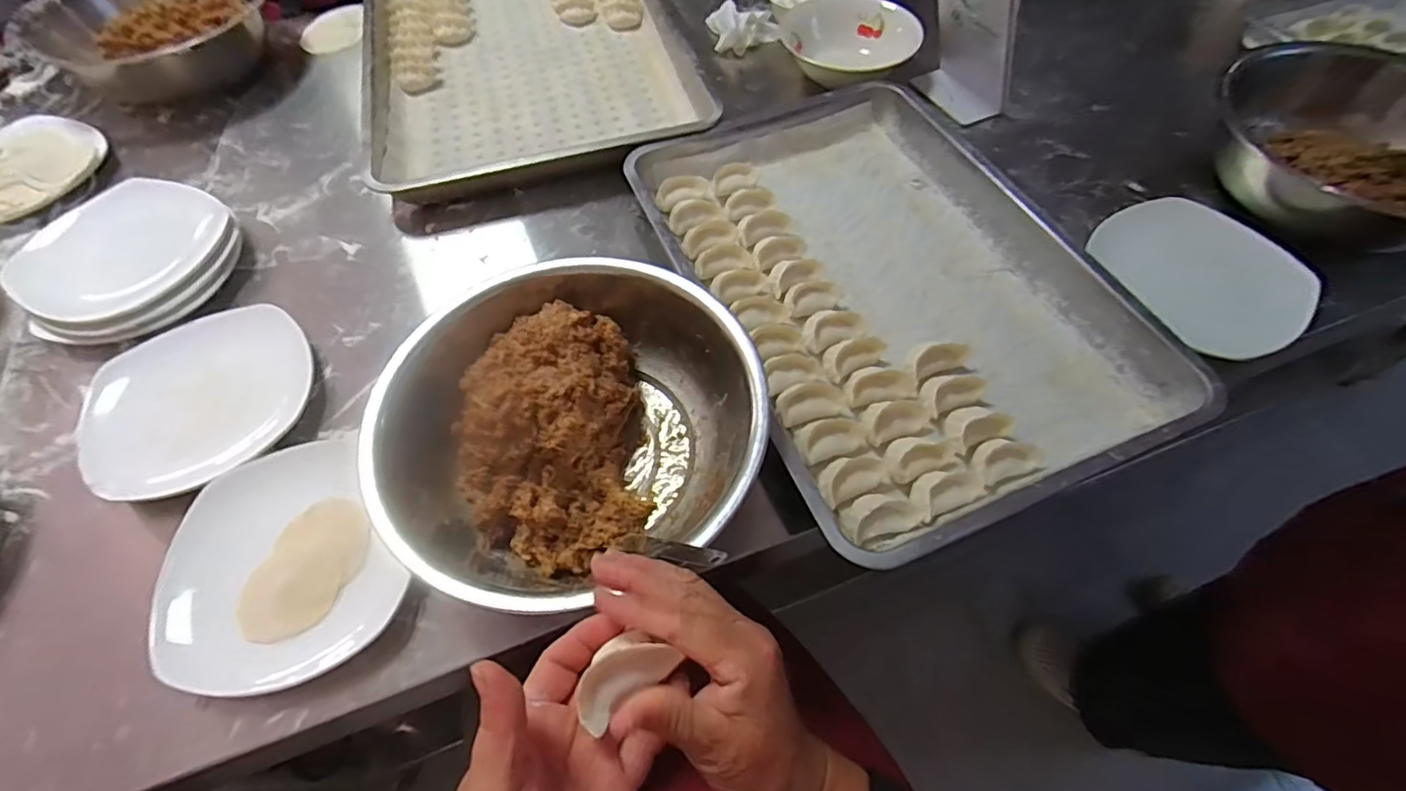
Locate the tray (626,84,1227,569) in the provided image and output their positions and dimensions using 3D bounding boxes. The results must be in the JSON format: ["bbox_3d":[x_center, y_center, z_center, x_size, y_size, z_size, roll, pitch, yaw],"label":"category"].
[{"bbox_3d":[0.170,-0.115,0.560,0.365,0.043,0.492,-17,60,-9],"label":"tray"}]

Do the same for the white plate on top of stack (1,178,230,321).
[{"bbox_3d":[-0.570,-0.147,0.577,0.144,0.021,0.175,34,72,16],"label":"white plate on top of stack"}]

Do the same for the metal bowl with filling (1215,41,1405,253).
[{"bbox_3d":[0.658,-0.248,0.604,0.240,0.102,0.216,23,62,15],"label":"metal bowl with filling"}]

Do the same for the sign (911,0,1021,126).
[{"bbox_3d":[0.314,-0.415,0.674,0.075,0.147,0.116,-28,62,-15],"label":"sign"}]

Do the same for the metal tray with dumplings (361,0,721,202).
[{"bbox_3d":[-0.248,-0.481,0.803,0.389,0.046,0.593,-15,59,-8],"label":"metal tray with dumplings"}]

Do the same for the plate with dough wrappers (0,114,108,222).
[{"bbox_3d":[-0.786,-0.260,0.667,0.158,0.029,0.175,27,63,16],"label":"plate with dough wrappers"}]

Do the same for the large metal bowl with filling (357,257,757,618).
[{"bbox_3d":[-0.095,0.014,0.456,0.277,0.087,0.259,5,59,4],"label":"large metal bowl with filling"}]

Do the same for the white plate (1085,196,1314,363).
[{"bbox_3d":[0.458,-0.114,0.554,0.117,0.017,0.179,-43,57,6],"label":"white plate"}]

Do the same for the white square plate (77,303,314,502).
[{"bbox_3d":[-0.435,0.004,0.516,0.174,0.030,0.174,-22,60,-12],"label":"white square plate"}]

